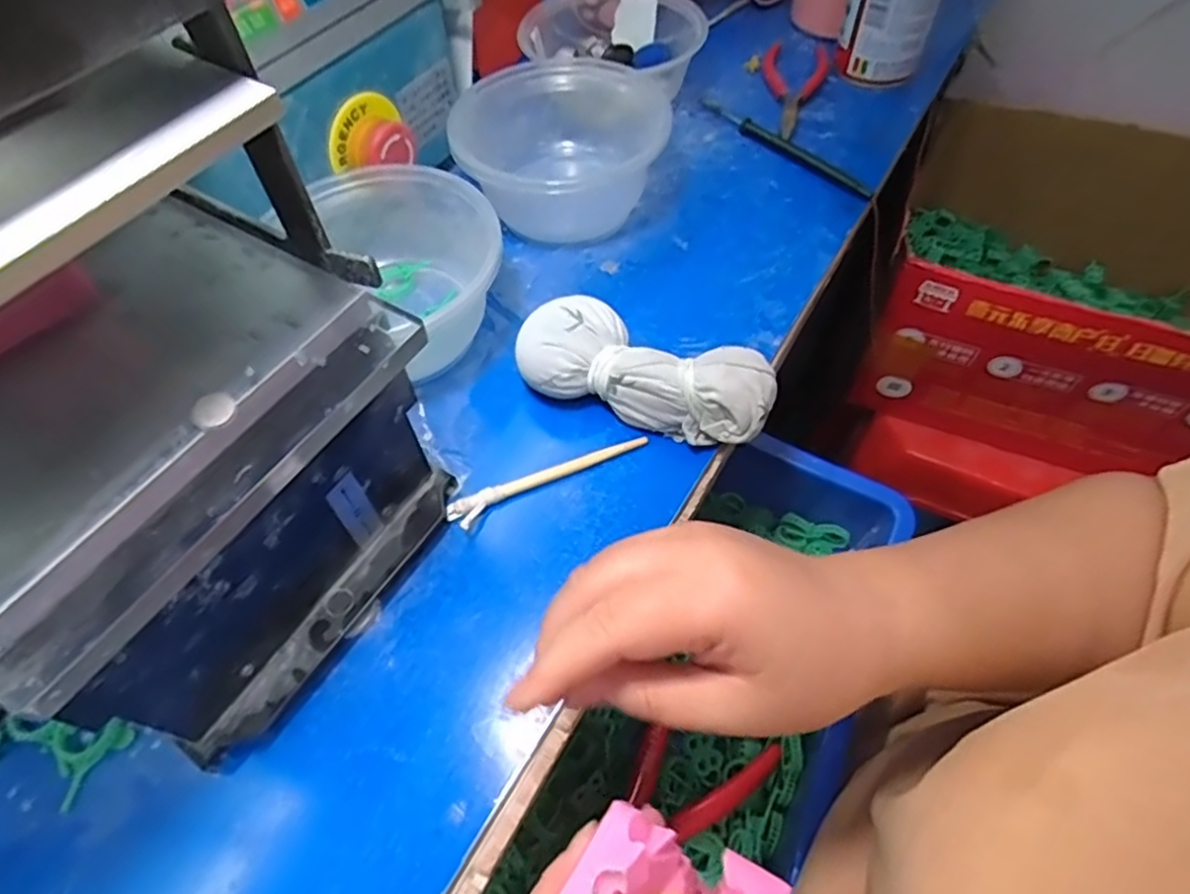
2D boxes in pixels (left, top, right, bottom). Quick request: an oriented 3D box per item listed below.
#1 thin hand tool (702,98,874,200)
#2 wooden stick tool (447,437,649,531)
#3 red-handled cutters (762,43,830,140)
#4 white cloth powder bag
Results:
[{"bbox_3d":[0.137,-0.221,0.486,0.014,0.010,0.156,-37,64,-20],"label":"thin hand tool"},{"bbox_3d":[-0.023,0.015,0.342,0.106,0.008,0.016,-26,61,-15],"label":"wooden stick tool"},{"bbox_3d":[0.158,-0.282,0.520,0.051,0.010,0.132,8,58,6],"label":"red-handled cutters"},{"bbox_3d":[0.027,-0.038,0.354,0.131,0.042,0.052,18,60,12],"label":"white cloth powder bag"}]

